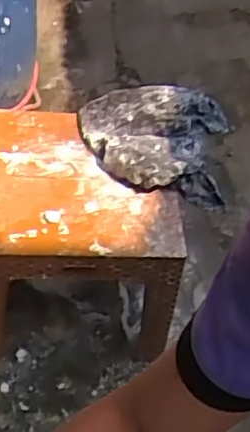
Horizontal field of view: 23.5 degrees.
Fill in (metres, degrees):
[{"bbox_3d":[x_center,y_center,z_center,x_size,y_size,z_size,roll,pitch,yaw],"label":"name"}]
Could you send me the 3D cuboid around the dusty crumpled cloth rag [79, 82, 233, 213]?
[{"bbox_3d":[0.064,-0.178,1.416,0.355,0.126,0.279,7,47,2],"label":"dusty crumpled cloth rag"}]

